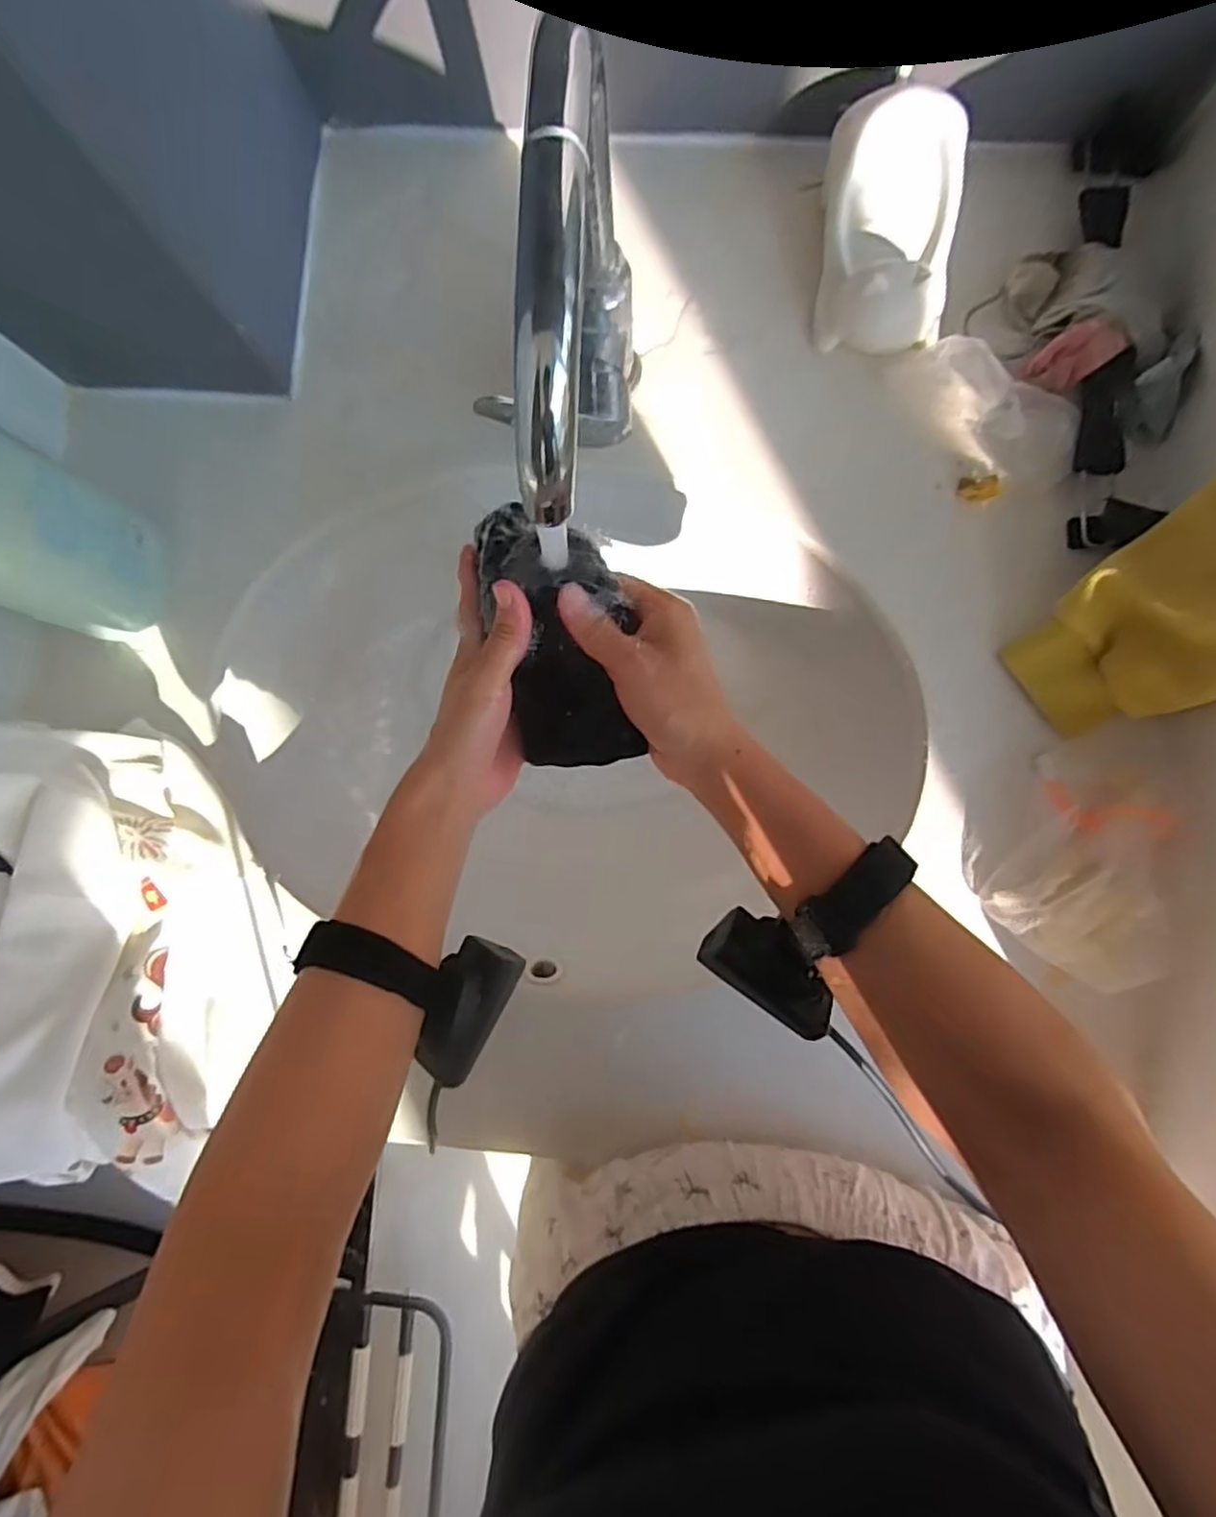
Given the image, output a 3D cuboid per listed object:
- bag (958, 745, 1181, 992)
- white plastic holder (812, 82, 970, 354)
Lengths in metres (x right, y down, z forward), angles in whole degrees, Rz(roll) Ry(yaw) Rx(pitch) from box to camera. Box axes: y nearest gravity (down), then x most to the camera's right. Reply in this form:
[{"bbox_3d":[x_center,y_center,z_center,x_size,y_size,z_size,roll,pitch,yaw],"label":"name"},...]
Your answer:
[{"bbox_3d":[0.280,0.065,0.414,0.103,0.037,0.133,7,85,3],"label":"bag"},{"bbox_3d":[0.182,-0.338,0.439,0.083,0.064,0.131,0,85,3],"label":"white plastic holder"}]

